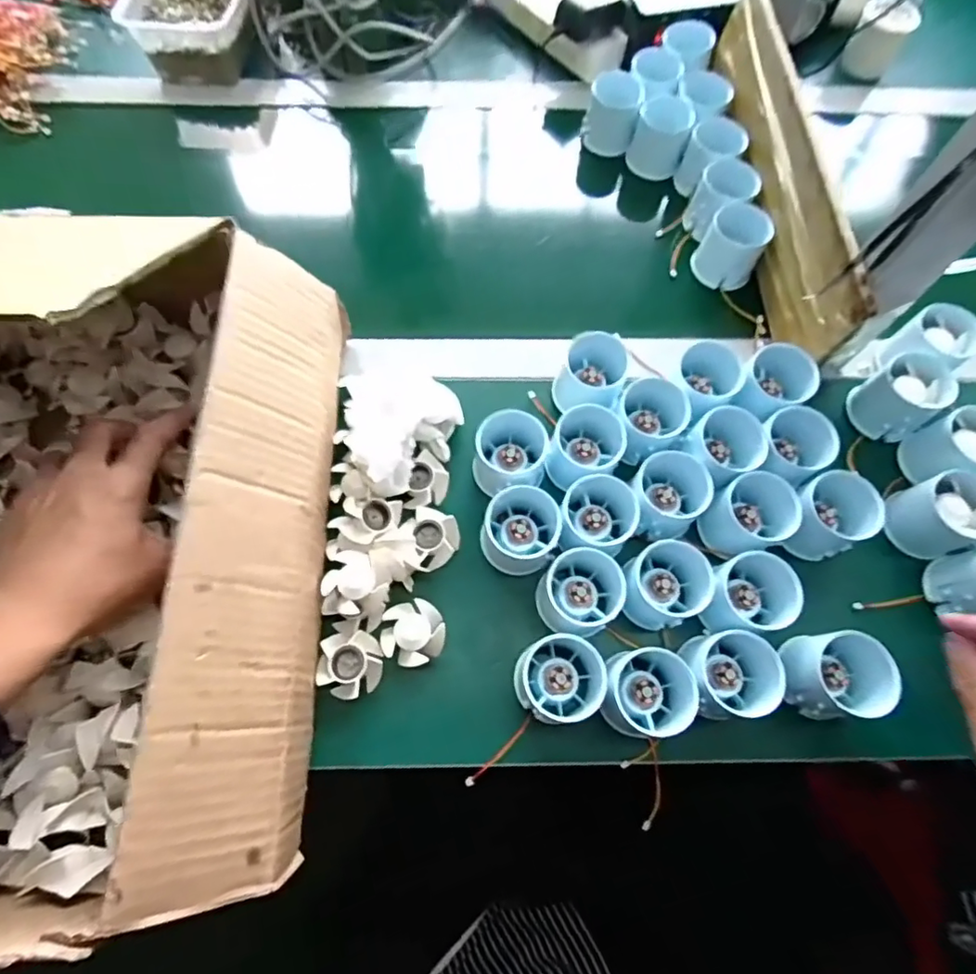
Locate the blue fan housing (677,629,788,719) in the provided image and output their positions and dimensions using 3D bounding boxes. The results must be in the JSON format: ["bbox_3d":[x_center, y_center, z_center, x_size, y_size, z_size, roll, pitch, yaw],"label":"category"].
[{"bbox_3d":[0.155,0.123,0.368,0.050,0.055,0.050,-11,69,-6],"label":"blue fan housing"}]

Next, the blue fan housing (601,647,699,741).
[{"bbox_3d":[0.107,0.134,0.367,0.048,0.050,0.055,-2,68,-3],"label":"blue fan housing"}]

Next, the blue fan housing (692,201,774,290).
[{"bbox_3d":[0.223,-0.219,0.510,0.051,0.049,0.056,1,68,-1],"label":"blue fan housing"}]

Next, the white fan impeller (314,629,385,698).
[{"bbox_3d":[-0.093,0.121,0.381,0.042,0.019,0.041,1,68,-1],"label":"white fan impeller"}]

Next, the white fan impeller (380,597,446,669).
[{"bbox_3d":[-0.052,0.102,0.392,0.043,0.015,0.043,1,68,-1],"label":"white fan impeller"}]

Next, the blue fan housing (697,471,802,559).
[{"bbox_3d":[0.189,0.021,0.404,0.051,0.048,0.050,1,68,-1],"label":"blue fan housing"}]

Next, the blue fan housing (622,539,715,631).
[{"bbox_3d":[0.121,0.068,0.389,0.051,0.050,0.052,1,68,-1],"label":"blue fan housing"}]

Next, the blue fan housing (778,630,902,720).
[{"bbox_3d":[0.226,0.125,0.370,0.050,0.058,0.050,-1,68,-2],"label":"blue fan housing"}]

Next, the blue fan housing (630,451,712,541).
[{"bbox_3d":[0.130,0.005,0.411,0.050,0.046,0.053,1,68,-1],"label":"blue fan housing"}]

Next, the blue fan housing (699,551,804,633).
[{"bbox_3d":[0.179,0.073,0.389,0.062,0.047,0.052,-1,68,-2],"label":"blue fan housing"}]

